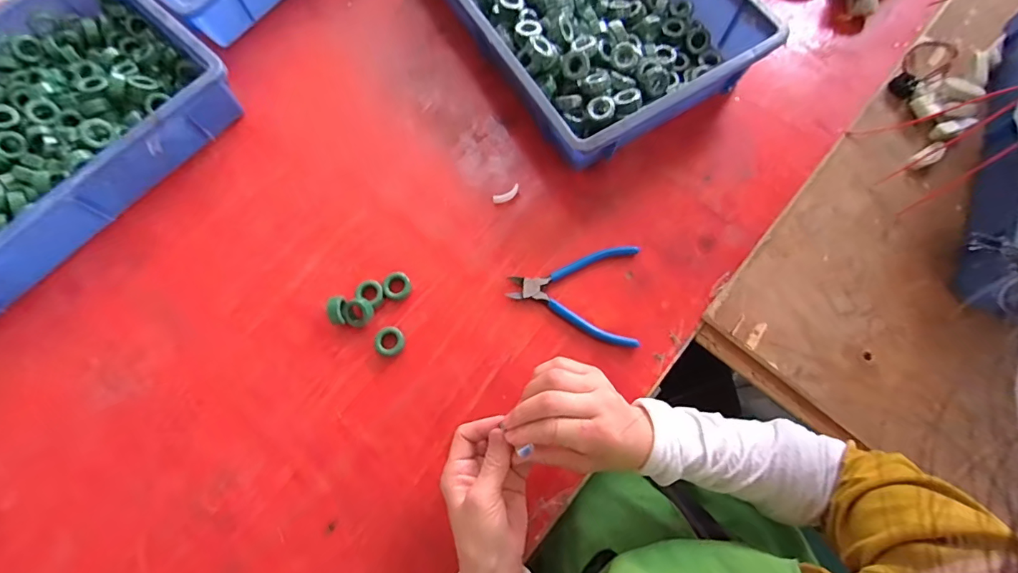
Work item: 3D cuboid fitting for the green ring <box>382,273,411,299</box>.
[{"bbox_3d":[-0.125,-0.001,0.512,0.029,0.009,0.031,0,74,1],"label":"green ring"}]

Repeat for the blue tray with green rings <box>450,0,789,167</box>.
[{"bbox_3d":[0.079,-0.378,0.585,0.285,0.081,0.443,-31,76,-7],"label":"blue tray with green rings"}]

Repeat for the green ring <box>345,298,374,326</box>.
[{"bbox_3d":[-0.164,0.028,0.498,0.031,0.009,0.029,-38,101,8],"label":"green ring"}]

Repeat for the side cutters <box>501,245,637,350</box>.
[{"bbox_3d":[0.073,0.002,0.509,0.141,0.010,0.113,7,74,3],"label":"side cutters"}]

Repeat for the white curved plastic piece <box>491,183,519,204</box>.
[{"bbox_3d":[-0.002,-0.110,0.545,0.037,0.011,0.014,-28,75,-6],"label":"white curved plastic piece"}]

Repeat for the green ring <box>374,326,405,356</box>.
[{"bbox_3d":[-0.129,0.059,0.492,0.031,0.010,0.030,0,74,1],"label":"green ring"}]

